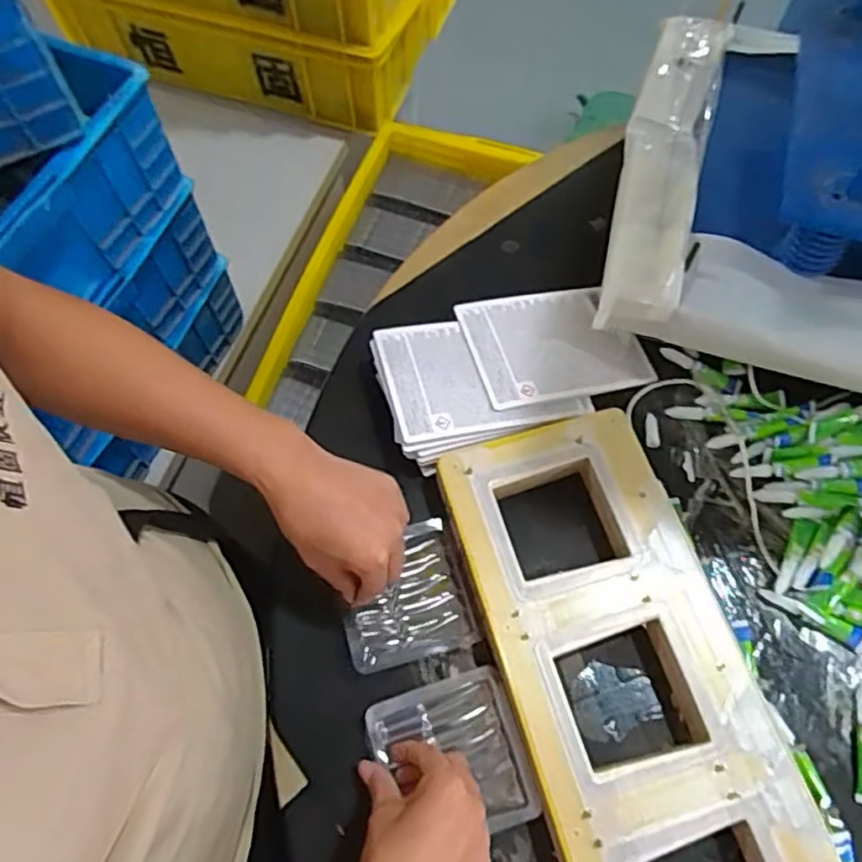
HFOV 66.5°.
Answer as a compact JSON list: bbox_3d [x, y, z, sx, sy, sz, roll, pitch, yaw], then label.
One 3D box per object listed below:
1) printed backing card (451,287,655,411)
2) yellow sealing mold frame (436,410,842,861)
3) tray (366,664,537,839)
[{"bbox_3d":[0.115,-0.081,0.616,0.164,0.007,0.118,-11,63,-16],"label":"printed backing card"},{"bbox_3d":[0.144,0.194,0.481,0.169,0.039,0.425,-16,67,-7],"label":"yellow sealing mold frame"},{"bbox_3d":[0.013,0.235,0.471,0.100,0.016,0.101,-15,66,-7],"label":"tray"}]

